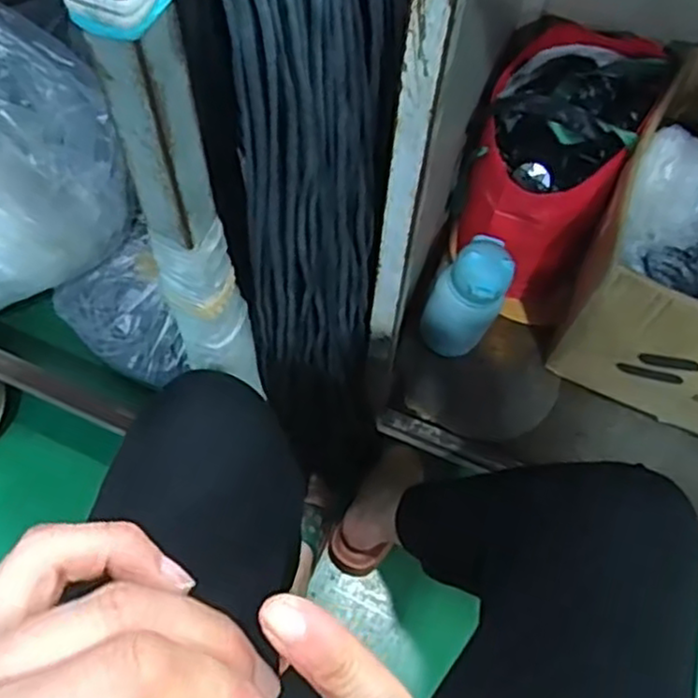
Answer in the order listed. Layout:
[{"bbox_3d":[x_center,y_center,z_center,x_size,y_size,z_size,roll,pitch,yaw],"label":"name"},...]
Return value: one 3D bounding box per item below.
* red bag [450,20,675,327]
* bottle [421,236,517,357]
[{"bbox_3d":[0.235,-0.202,0.875,0.166,0.288,0.238,19,64,8],"label":"red bag"},{"bbox_3d":[0.138,-0.053,0.861,0.080,0.197,0.073,32,66,14],"label":"bottle"}]

